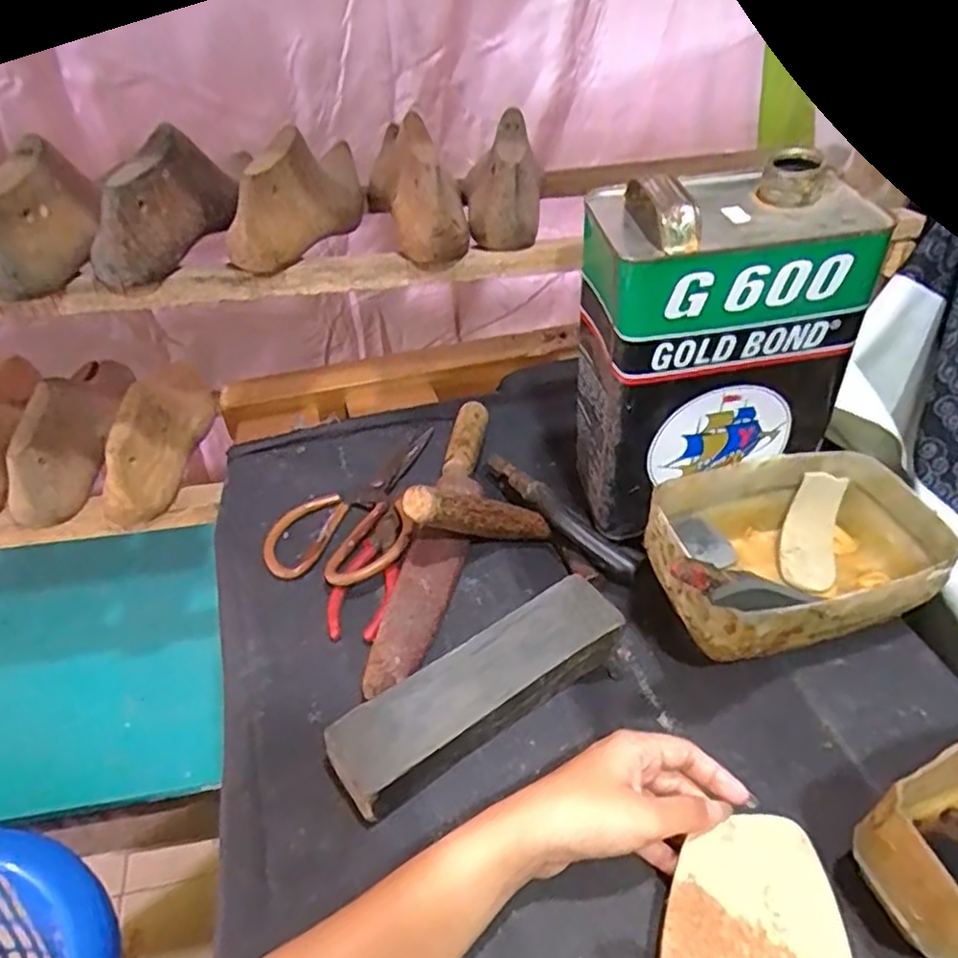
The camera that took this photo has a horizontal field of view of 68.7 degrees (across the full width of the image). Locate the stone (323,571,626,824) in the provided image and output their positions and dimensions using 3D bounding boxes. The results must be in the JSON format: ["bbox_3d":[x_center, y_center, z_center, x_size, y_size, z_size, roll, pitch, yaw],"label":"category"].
[{"bbox_3d":[0.003,0.128,0.433,0.194,0.034,0.053,-25,47,-28],"label":"stone"}]

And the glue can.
[{"bbox_3d":[0.159,-0.086,0.499,0.160,0.235,0.104,-6,42,-4],"label":"glue can"}]

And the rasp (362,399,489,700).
[{"bbox_3d":[-0.026,0.036,0.536,0.040,0.030,0.279,10,41,10],"label":"rasp"}]

